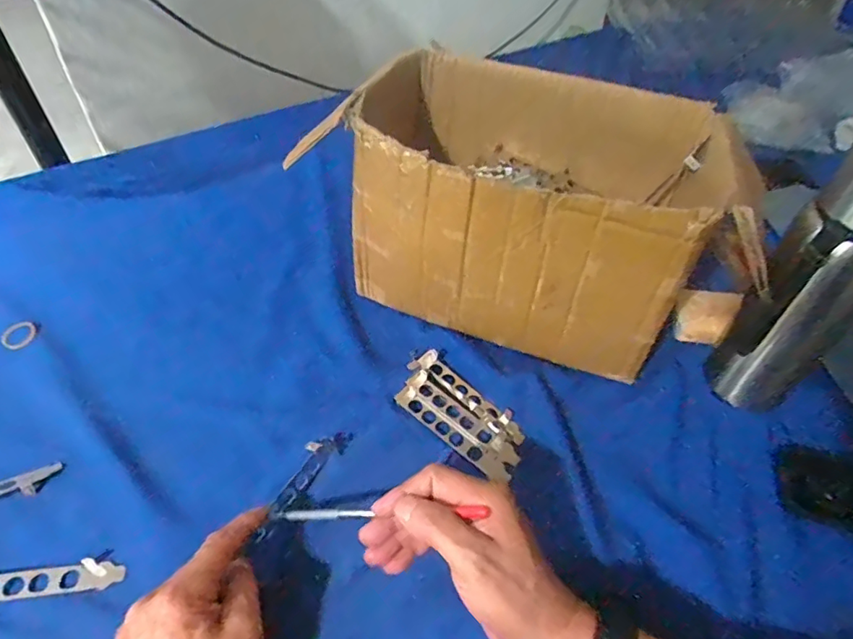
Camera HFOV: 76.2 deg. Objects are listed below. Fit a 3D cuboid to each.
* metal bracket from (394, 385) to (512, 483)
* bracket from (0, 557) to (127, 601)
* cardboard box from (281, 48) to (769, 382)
[{"bbox_3d":[0.022,0.097,0.464,0.118,0.007,0.019,34,54,26],"label":"metal bracket"},{"bbox_3d":[-0.274,0.181,0.376,0.119,0.006,0.020,-5,48,-8],"label":"bracket"},{"bbox_3d":[0.103,-0.102,0.530,0.350,0.199,0.221,19,49,14],"label":"cardboard box"}]

